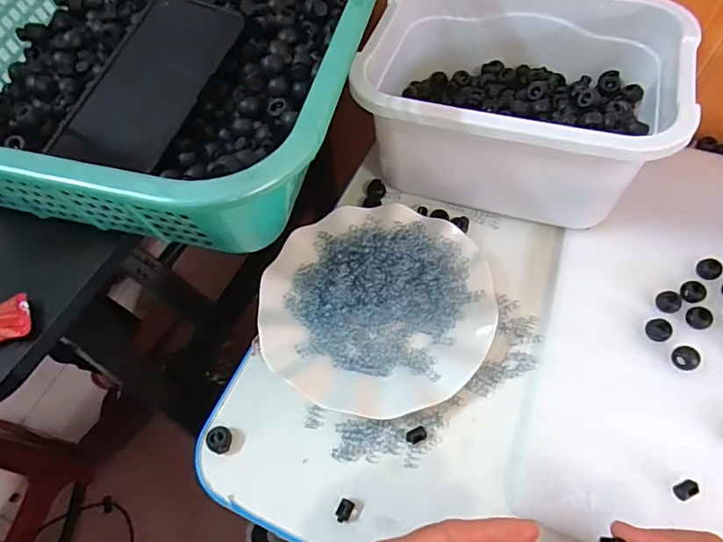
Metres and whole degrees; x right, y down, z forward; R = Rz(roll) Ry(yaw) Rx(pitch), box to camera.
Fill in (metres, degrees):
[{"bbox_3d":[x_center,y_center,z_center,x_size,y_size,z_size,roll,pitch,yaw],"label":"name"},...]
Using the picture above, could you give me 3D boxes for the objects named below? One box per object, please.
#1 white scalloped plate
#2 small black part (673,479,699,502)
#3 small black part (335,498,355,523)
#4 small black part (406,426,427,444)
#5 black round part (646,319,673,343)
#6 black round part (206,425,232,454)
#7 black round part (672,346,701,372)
[{"bbox_3d":[0.012,0.025,0.399,0.178,0.027,0.175,-1,59,1],"label":"white scalloped plate"},{"bbox_3d":[0.212,0.142,0.322,0.016,0.005,0.010,-26,62,-13],"label":"small black part"},{"bbox_3d":[-0.011,0.161,0.331,0.010,0.005,0.014,23,62,15],"label":"small black part"},{"bbox_3d":[0.039,0.118,0.355,0.015,0.006,0.009,-20,60,-10],"label":"small black part"},{"bbox_3d":[0.229,0.046,0.379,0.017,0.008,0.016,-1,59,1],"label":"black round part"},{"bbox_3d":[-0.102,0.122,0.356,0.017,0.011,0.017,-1,59,1],"label":"black round part"},{"bbox_3d":[0.240,0.065,0.365,0.015,0.010,0.018,-29,62,-15],"label":"black round part"}]

